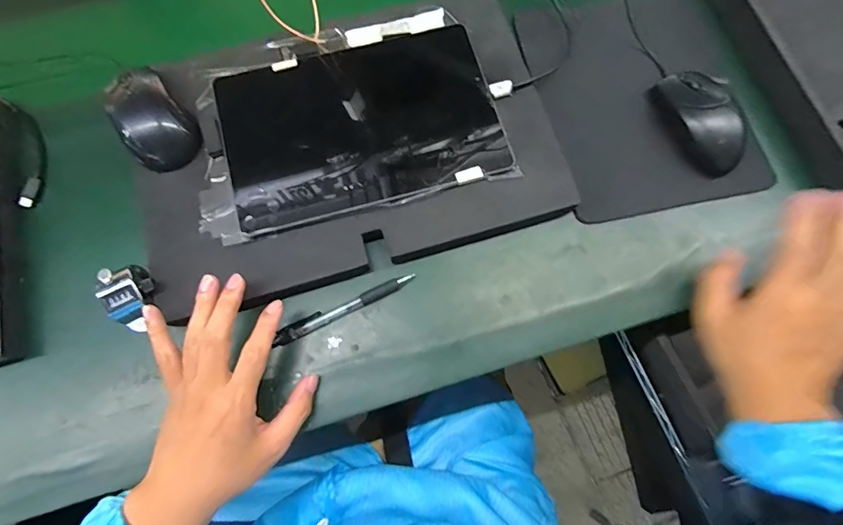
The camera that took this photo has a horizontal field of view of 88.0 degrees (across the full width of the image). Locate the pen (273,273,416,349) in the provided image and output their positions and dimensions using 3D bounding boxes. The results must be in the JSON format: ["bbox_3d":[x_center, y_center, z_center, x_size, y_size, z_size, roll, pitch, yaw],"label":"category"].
[{"bbox_3d":[-0.068,0.042,0.400,0.133,0.010,0.014,-25,76,-8],"label":"pen"}]

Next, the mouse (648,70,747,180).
[{"bbox_3d":[0.297,-0.149,0.447,0.078,0.033,0.117,-22,75,-7],"label":"mouse"}]

